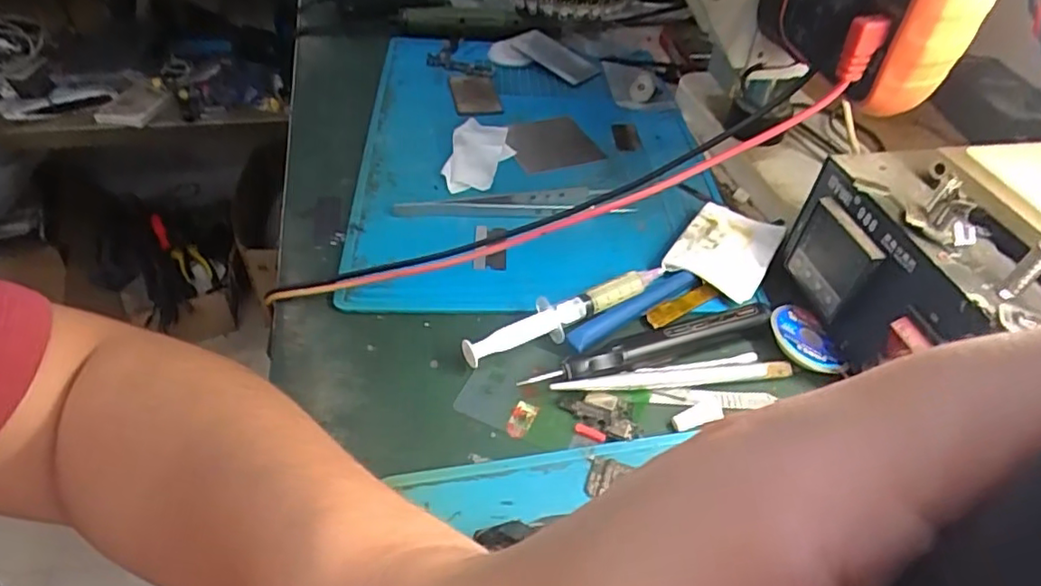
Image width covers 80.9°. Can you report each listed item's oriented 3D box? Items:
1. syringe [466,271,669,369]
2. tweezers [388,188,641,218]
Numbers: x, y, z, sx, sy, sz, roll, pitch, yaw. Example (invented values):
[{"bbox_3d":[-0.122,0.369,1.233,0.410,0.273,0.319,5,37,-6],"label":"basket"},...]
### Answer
[{"bbox_3d":[0.025,0.010,0.330,0.122,0.015,0.019,-25,51,-25],"label":"syringe"},{"bbox_3d":[-0.004,-0.060,0.393,0.148,0.015,0.019,0,44,-3],"label":"tweezers"}]

